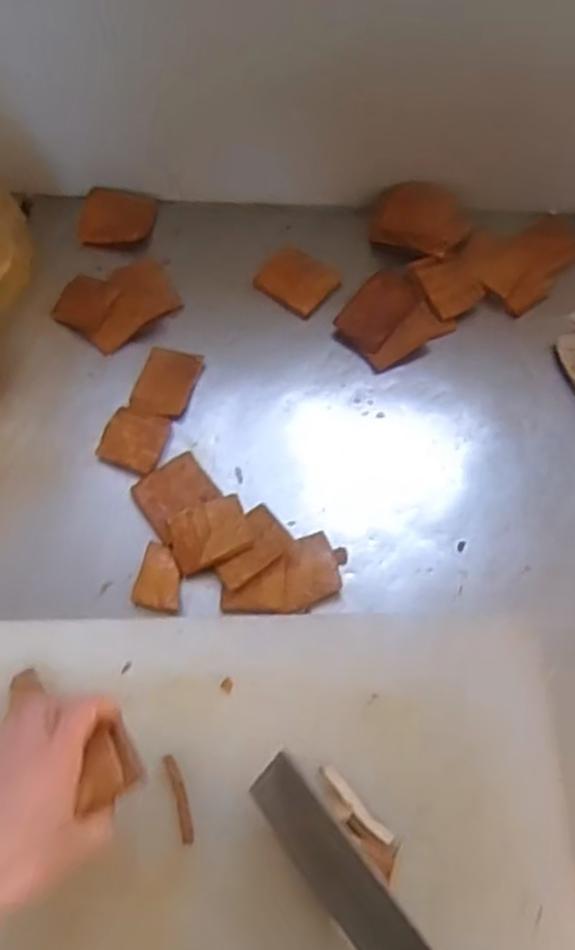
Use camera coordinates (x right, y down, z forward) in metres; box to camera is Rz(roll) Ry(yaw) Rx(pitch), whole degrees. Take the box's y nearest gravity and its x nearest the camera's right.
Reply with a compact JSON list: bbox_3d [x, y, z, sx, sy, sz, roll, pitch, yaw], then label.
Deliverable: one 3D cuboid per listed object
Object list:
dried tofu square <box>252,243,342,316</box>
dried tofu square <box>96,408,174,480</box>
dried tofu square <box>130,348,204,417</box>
[{"bbox_3d":[0.009,-0.180,0.711,0.070,0.010,0.058,36,73,18],"label":"dried tofu square"},{"bbox_3d":[-0.131,-0.029,0.650,0.054,0.005,0.054,13,67,9],"label":"dried tofu square"},{"bbox_3d":[-0.107,-0.080,0.672,0.048,0.008,0.066,15,68,10],"label":"dried tofu square"}]

